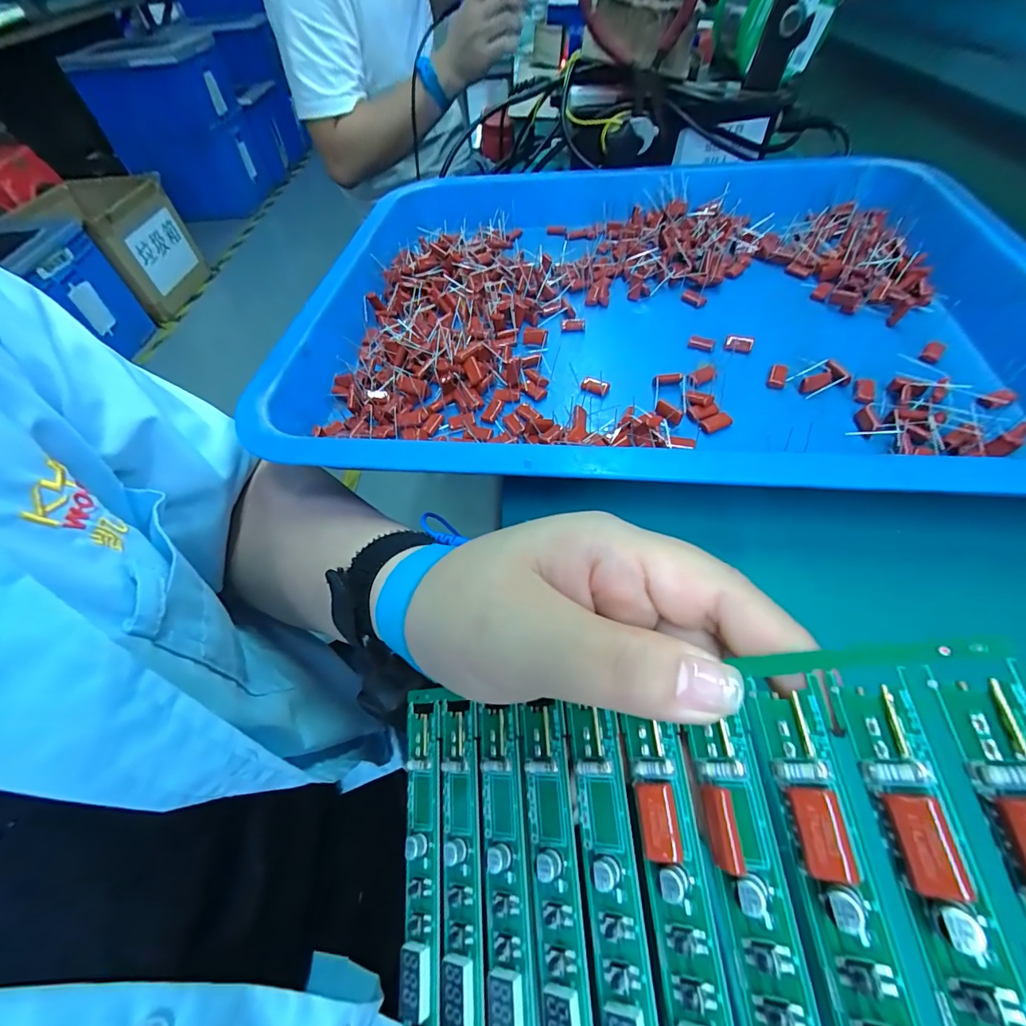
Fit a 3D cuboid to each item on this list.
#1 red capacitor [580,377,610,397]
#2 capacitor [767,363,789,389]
[{"bbox_3d":[0.048,-0.074,0.260,0.015,0.004,0.008,24,60,19],"label":"red capacitor"},{"bbox_3d":[0.150,-0.077,0.250,0.009,0.006,0.015,18,58,15],"label":"capacitor"}]

